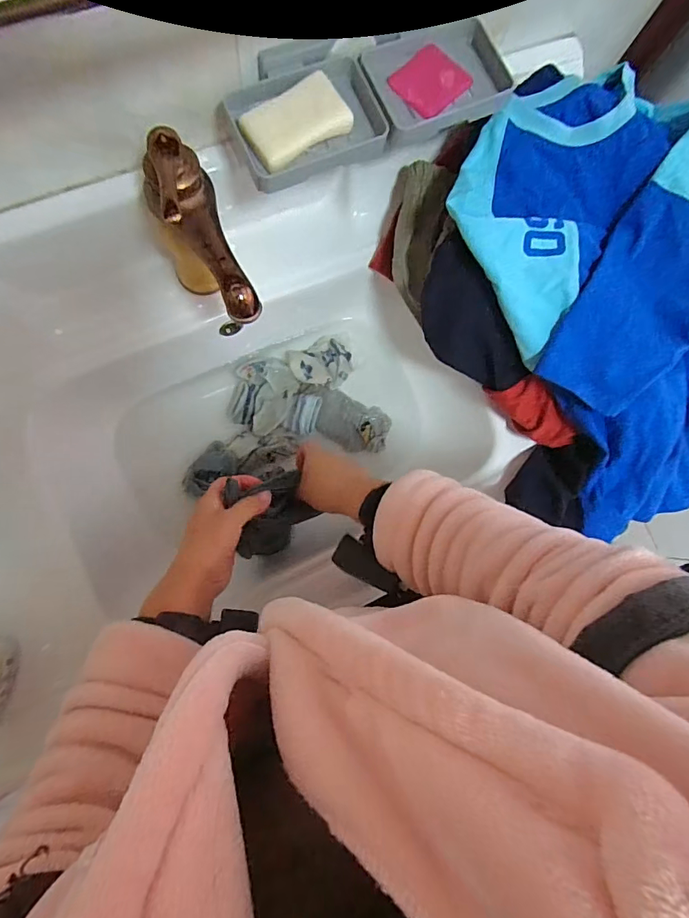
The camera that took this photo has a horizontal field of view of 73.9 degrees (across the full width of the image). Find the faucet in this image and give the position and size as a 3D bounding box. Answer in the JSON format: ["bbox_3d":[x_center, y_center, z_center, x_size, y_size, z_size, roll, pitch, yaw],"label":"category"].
[{"bbox_3d":[-0.119,-0.188,0.376,0.053,0.079,0.150,-21,86,-9],"label":"faucet"}]

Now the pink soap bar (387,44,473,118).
[{"bbox_3d":[0.080,-0.357,0.428,0.058,0.009,0.065,45,81,0],"label":"pink soap bar"}]

